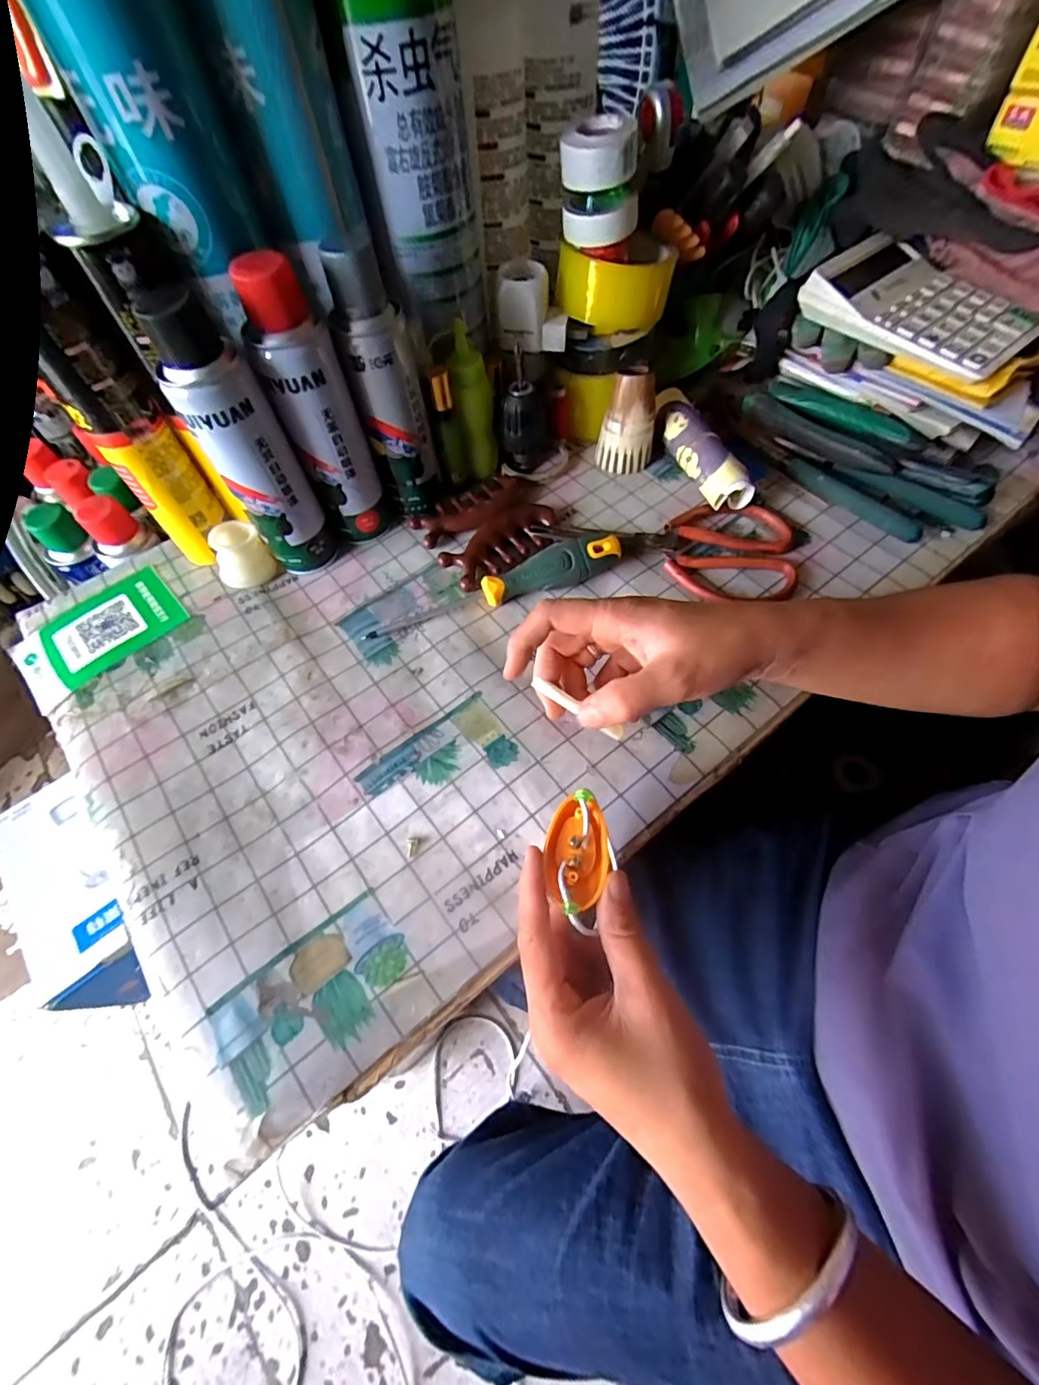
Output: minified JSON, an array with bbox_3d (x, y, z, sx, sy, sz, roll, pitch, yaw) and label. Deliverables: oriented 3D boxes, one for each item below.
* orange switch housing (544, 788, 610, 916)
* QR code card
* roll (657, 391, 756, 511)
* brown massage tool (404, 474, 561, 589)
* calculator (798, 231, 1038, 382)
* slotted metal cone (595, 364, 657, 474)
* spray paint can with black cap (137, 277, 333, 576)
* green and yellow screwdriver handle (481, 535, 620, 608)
[{"bbox_3d":[0.030,0.082,0.272,0.032,0.011,0.061,0,58,2],"label":"orange switch housing"},{"bbox_3d":[-0.330,-0.046,0.412,0.121,0.007,0.078,-40,66,-16],"label":"QR code card"},{"bbox_3d":[0.151,-0.207,0.443,0.029,0.031,0.132,-17,61,-7],"label":"roll"},{"bbox_3d":[-0.027,-0.142,0.442,0.105,0.020,0.092,-33,64,-15],"label":"brown massage tool"},{"bbox_3d":[0.330,-0.318,0.427,0.109,0.034,0.155,-39,66,-17],"label":"calculator"},{"bbox_3d":[0.095,-0.236,0.453,0.047,0.077,0.045,11,62,9],"label":"slotted metal cone"},{"bbox_3d":[-0.184,-0.165,0.363,0.053,0.181,0.049,-22,62,-10],"label":"spray paint can with black cap"},{"bbox_3d":[0.025,-0.094,0.399,0.105,0.031,0.025,-22,62,-9],"label":"green and yellow screwdriver handle"}]

